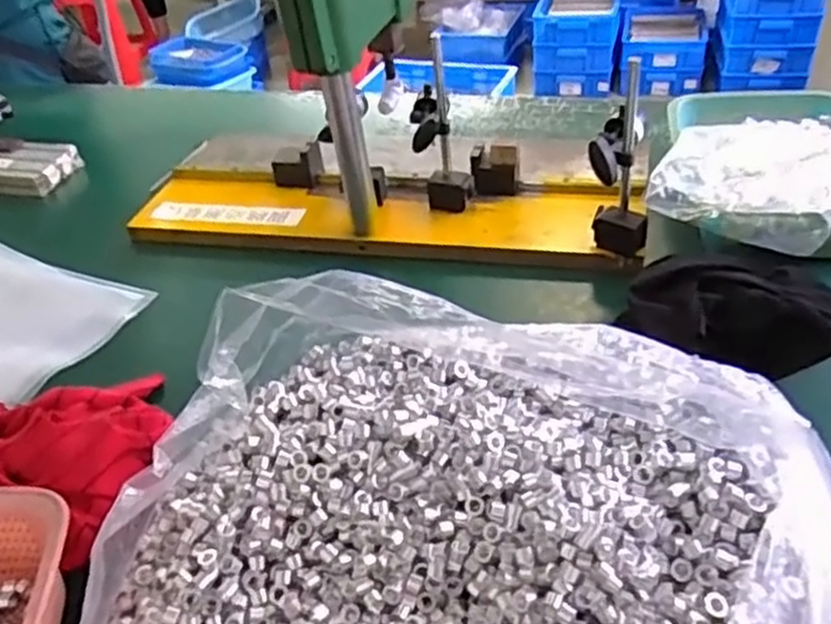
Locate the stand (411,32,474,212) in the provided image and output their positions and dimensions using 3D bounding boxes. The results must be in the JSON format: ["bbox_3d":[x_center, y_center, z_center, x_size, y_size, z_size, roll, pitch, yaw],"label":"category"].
[{"bbox_3d":[0.027,-0.207,0.823,0.062,0.187,0.067,-3,38,3],"label":"stand"}]

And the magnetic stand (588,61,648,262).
[{"bbox_3d":[0.199,-0.145,0.726,0.059,0.180,0.056,8,40,18],"label":"magnetic stand"}]

